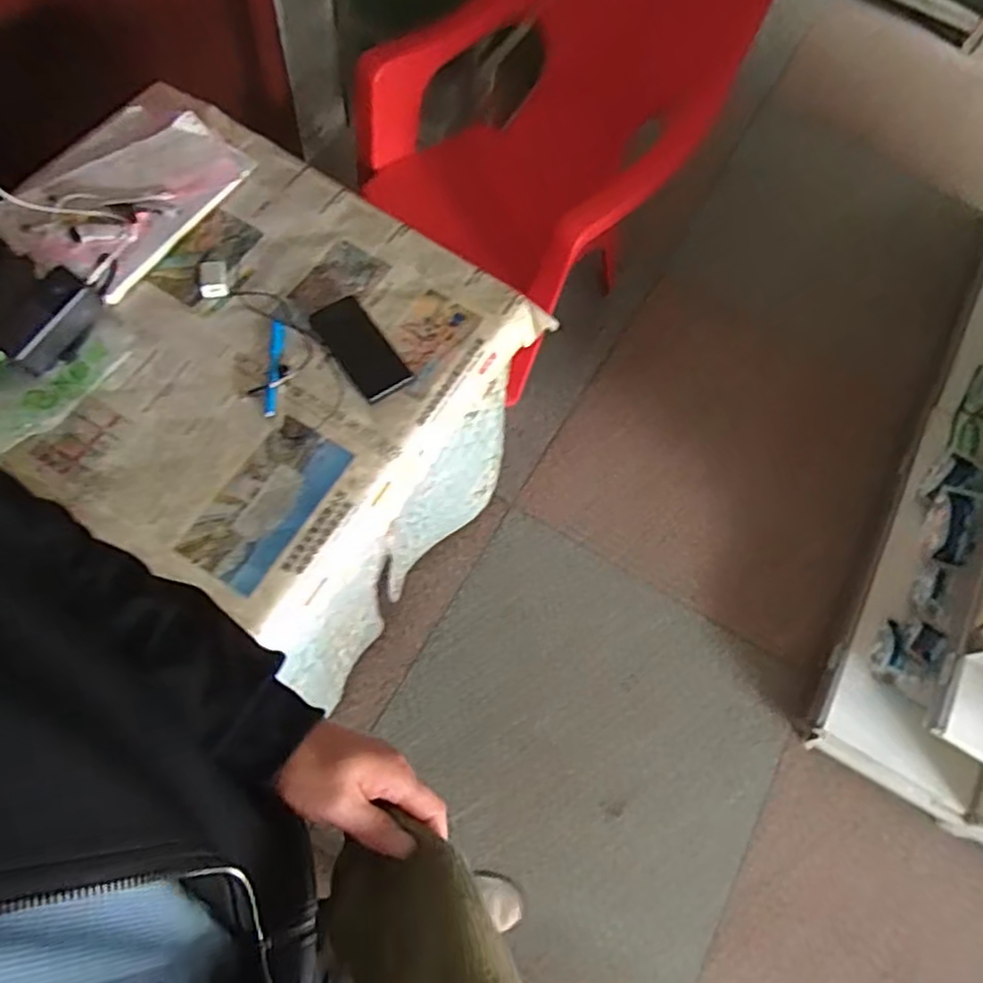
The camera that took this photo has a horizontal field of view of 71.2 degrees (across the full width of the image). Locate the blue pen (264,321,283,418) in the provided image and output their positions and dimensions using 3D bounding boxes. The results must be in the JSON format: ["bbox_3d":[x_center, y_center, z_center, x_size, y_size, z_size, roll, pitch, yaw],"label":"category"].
[{"bbox_3d":[-0.282,-0.161,0.890,0.013,0.012,0.136,2,68,-5],"label":"blue pen"}]

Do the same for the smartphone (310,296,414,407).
[{"bbox_3d":[-0.173,-0.191,0.909,0.072,0.012,0.161,-33,75,-17],"label":"smartphone"}]

